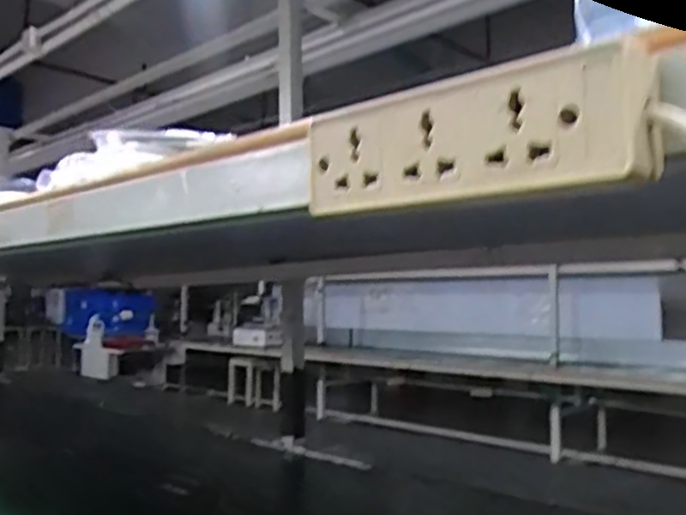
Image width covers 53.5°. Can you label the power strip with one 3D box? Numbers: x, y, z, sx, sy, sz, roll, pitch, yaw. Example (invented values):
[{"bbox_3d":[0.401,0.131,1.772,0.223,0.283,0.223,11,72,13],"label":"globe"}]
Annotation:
[{"bbox_3d":[0.049,-0.050,0.307,0.169,0.049,0.024,-4,-6,44],"label":"power strip"}]

